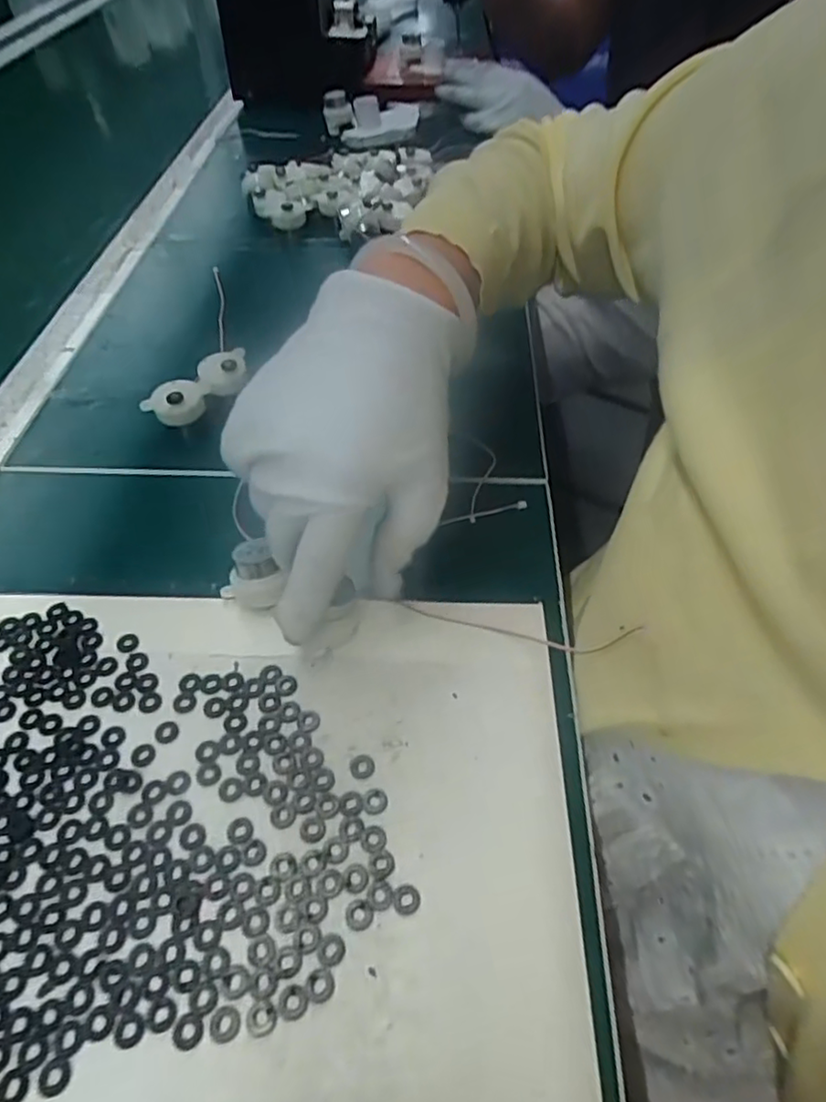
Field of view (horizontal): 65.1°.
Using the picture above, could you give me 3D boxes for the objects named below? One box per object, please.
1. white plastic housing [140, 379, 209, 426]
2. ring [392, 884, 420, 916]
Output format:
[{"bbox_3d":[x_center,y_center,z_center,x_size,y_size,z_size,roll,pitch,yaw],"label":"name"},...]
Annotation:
[{"bbox_3d":[-0.156,-0.098,0.425,0.040,0.021,0.024,-19,52,-15],"label":"white plastic housing"},{"bbox_3d":[-0.002,0.134,0.249,0.011,0.004,0.011,0,49,0],"label":"ring"}]

